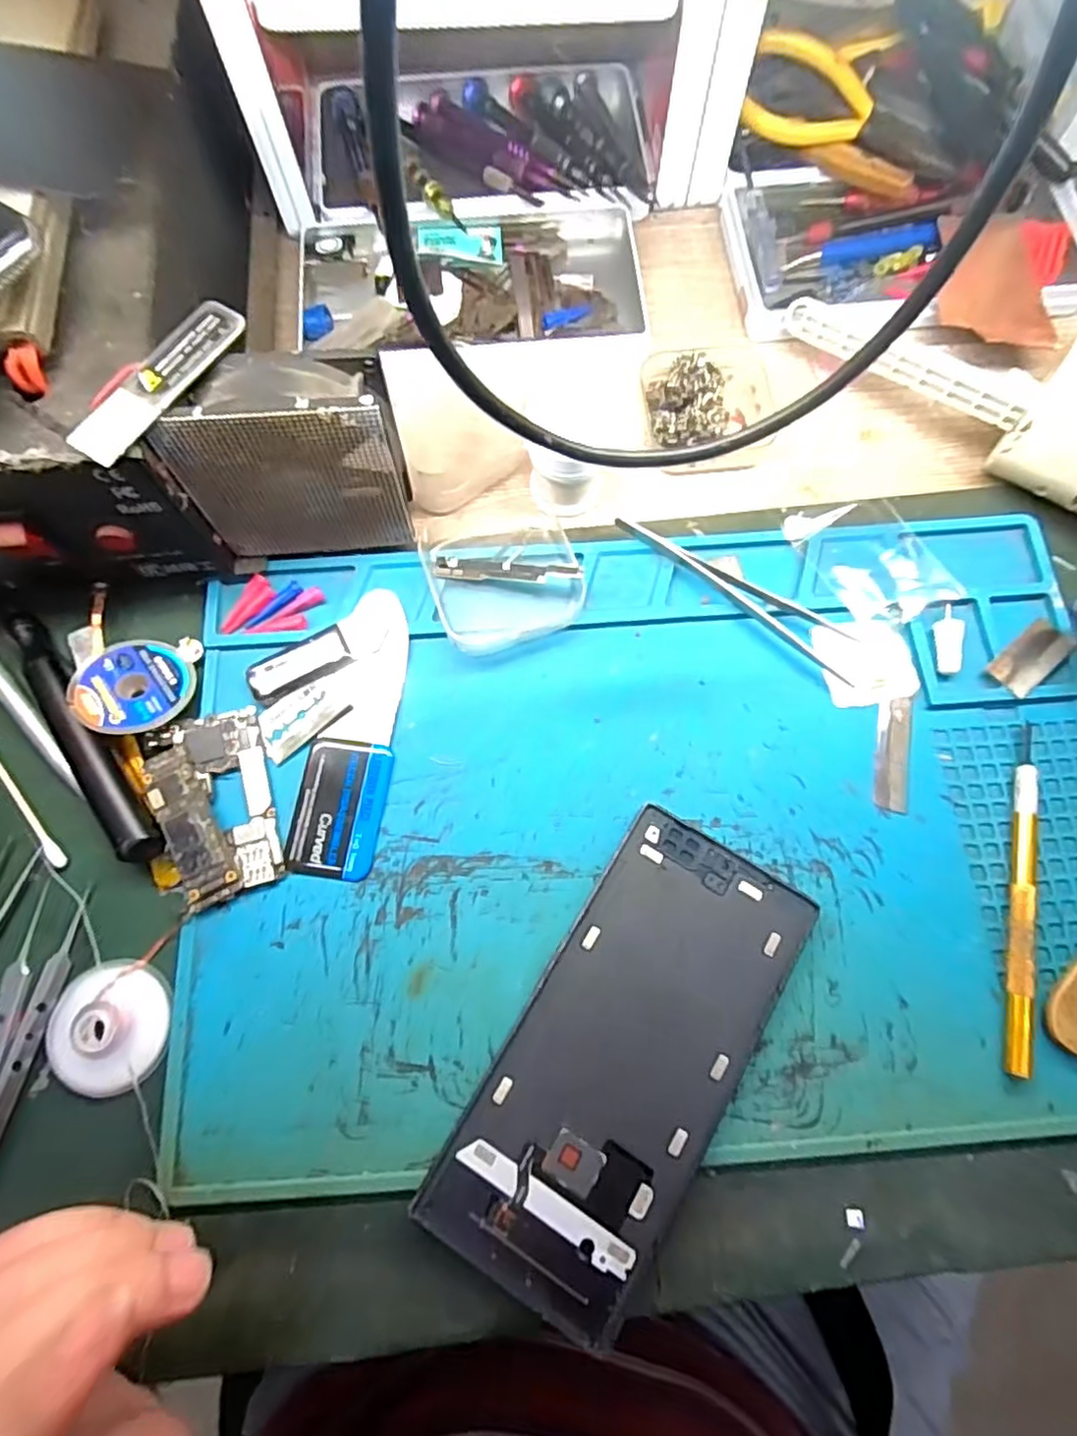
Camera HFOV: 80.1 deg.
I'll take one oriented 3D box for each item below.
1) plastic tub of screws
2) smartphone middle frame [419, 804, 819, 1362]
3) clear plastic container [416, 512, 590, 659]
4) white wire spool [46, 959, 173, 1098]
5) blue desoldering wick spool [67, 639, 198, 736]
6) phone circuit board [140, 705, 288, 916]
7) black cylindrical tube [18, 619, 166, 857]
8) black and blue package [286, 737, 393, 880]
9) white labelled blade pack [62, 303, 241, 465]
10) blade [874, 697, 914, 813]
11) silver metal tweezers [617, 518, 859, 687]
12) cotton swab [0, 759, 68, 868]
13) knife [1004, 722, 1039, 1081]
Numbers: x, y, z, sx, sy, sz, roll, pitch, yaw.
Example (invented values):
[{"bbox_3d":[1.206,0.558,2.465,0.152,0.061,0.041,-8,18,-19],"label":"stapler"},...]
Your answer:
[{"bbox_3d":[0.085,-0.155,0.316,0.064,0.021,0.061,-2,74,0],"label":"plastic tub of screws"},{"bbox_3d":[0.033,0.119,0.232,0.077,0.013,0.164,31,77,9],"label":"smartphone middle frame"},{"bbox_3d":[-0.014,-0.061,0.281,0.064,0.018,0.059,-16,75,-4],"label":"clear plastic container"},{"bbox_3d":[-0.157,0.113,0.235,0.042,0.010,0.039,0,74,0],"label":"white wire spool"},{"bbox_3d":[-0.169,-0.013,0.267,0.044,0.004,0.044,6,59,-10],"label":"blue desoldering wick spool"},{"bbox_3d":[-0.130,0.035,0.257,0.044,0.006,0.074,-14,73,-16],"label":"phone circuit board"},{"bbox_3d":[-0.188,0.006,0.260,0.017,0.014,0.121,-36,77,-9],"label":"black cylindrical tube"},{"bbox_3d":[-0.080,0.036,0.260,0.034,0.004,0.055,7,75,2],"label":"black and blue package"},{"bbox_3d":[-0.126,-0.113,0.213,0.018,0.008,0.069,32,77,9],"label":"white labelled blade pack"},{"bbox_3d":[0.149,0.015,0.267,0.015,0.004,0.048,9,75,3],"label":"blade"},{"bbox_3d":[0.089,-0.059,0.285,0.121,0.009,0.018,36,78,10],"label":"silver metal tweezers"},{"bbox_3d":[-0.213,0.032,0.261,0.007,0.004,0.073,-41,78,-10],"label":"cotton swab"},{"bbox_3d":[0.188,0.067,0.248,0.008,0.009,0.132,13,75,4],"label":"knife"}]

